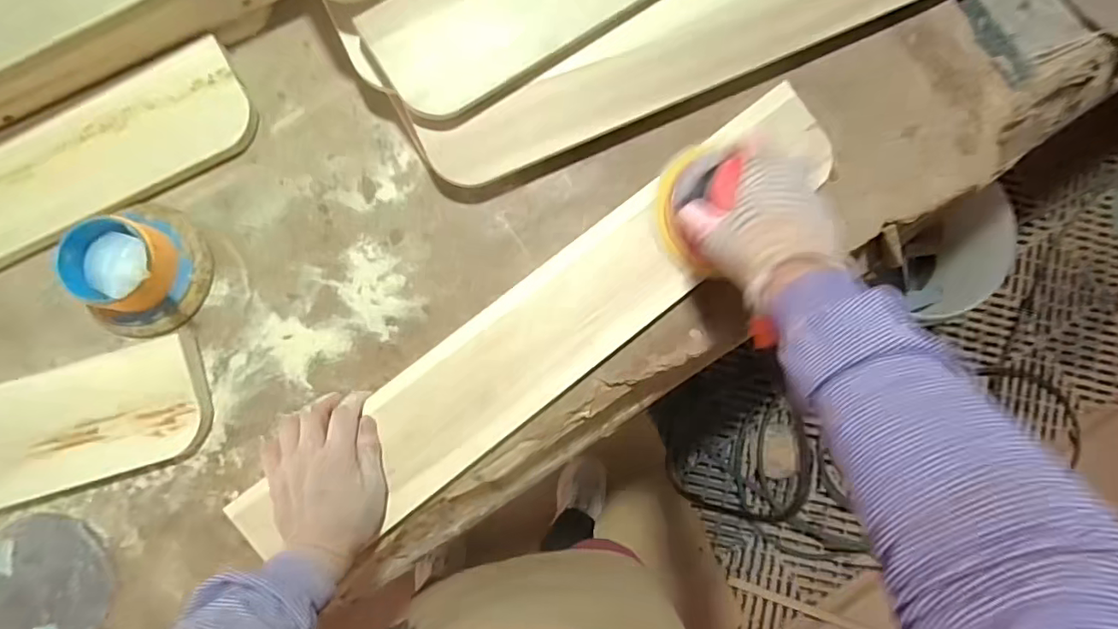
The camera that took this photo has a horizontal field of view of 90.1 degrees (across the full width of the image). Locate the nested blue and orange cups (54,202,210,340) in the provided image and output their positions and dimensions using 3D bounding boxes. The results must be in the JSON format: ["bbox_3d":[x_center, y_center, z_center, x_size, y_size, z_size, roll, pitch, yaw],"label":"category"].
[{"bbox_3d":[-0.353,-0.039,0.457,0.100,0.065,0.113,19,83,-1],"label":"nested blue and orange cups"}]

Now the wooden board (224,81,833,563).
[{"bbox_3d":[-0.002,0.007,0.493,0.612,0.021,0.094,-39,88,-5],"label":"wooden board"}]

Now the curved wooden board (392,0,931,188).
[{"bbox_3d":[0.157,-0.258,0.505,0.588,0.020,0.099,-24,116,-3],"label":"curved wooden board"}]

